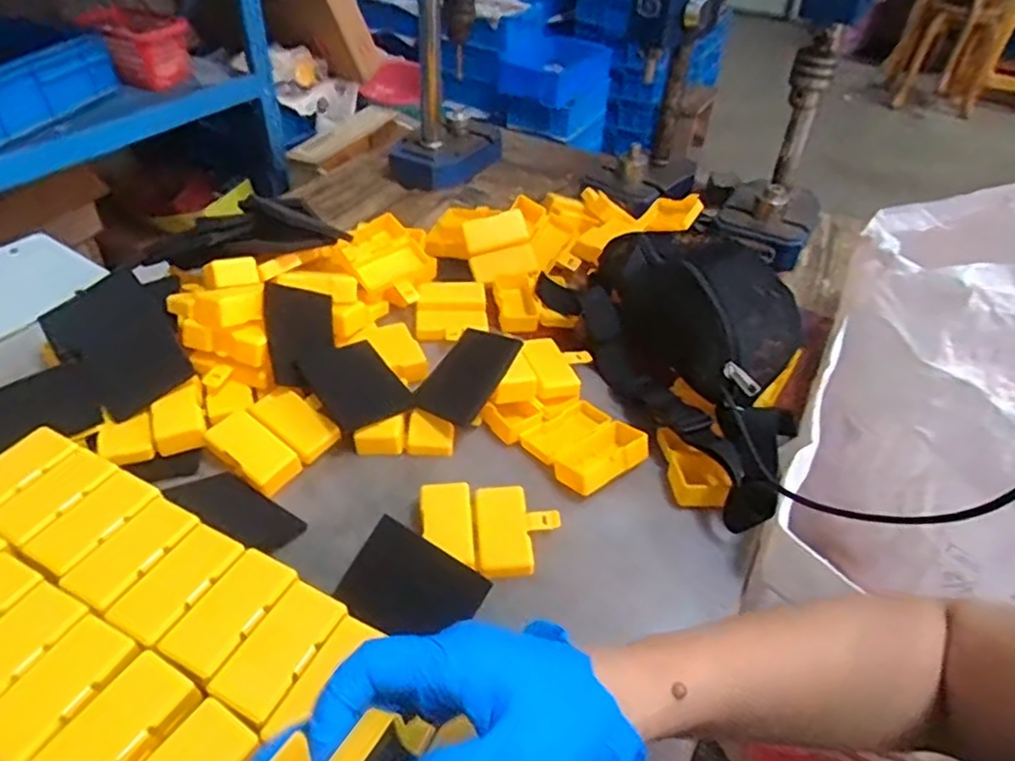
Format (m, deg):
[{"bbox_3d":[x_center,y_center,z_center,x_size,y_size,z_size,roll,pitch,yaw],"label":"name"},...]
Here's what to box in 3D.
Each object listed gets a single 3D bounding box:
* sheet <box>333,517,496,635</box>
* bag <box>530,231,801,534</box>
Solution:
[{"bbox_3d":[-0.069,0.152,0.490,0.095,0.004,0.069,28,69,12],"label":"sheet"},{"bbox_3d":[0.205,-0.056,0.692,0.201,0.107,0.370,-14,45,-19],"label":"bag"}]

